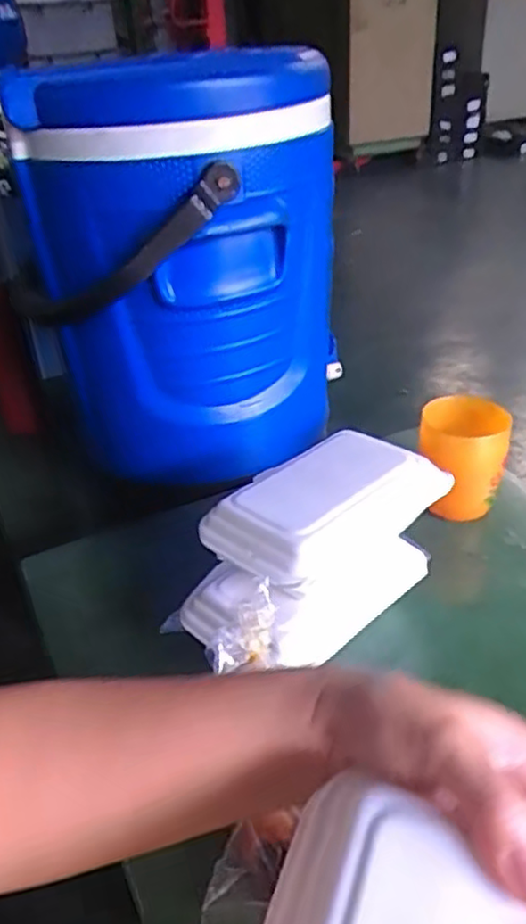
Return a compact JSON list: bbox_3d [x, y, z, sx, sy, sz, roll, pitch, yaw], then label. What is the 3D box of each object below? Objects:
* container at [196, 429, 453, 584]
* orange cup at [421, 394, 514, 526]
[{"bbox_3d":[0.047,0.034,0.532,0.108,0.049,0.163,25,43,37],"label":"container"},{"bbox_3d":[0.192,-0.002,0.672,0.080,0.094,0.079,5,35,15],"label":"orange cup"}]

